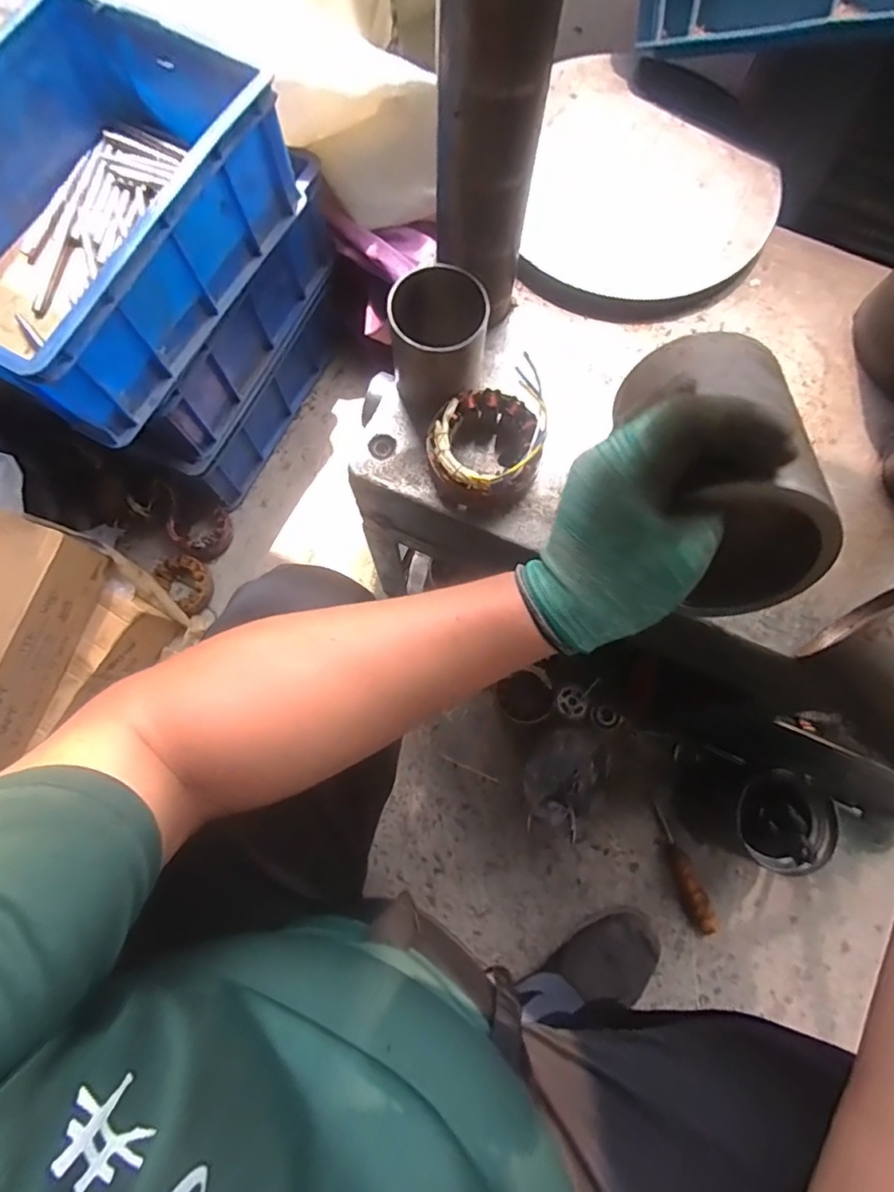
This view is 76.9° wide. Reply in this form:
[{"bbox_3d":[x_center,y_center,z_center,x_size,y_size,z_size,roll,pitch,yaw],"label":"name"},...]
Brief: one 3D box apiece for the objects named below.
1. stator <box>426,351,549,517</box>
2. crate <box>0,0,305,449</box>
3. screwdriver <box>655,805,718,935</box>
[{"bbox_3d":[0.031,-0.118,0.431,0.083,0.049,0.098,19,77,3],"label":"stator"},{"bbox_3d":[-0.386,-0.406,0.602,0.280,0.143,0.394,28,78,5],"label":"crate"},{"bbox_3d":[0.329,0.380,0.780,0.033,0.038,0.166,-18,78,-5],"label":"screwdriver"}]

